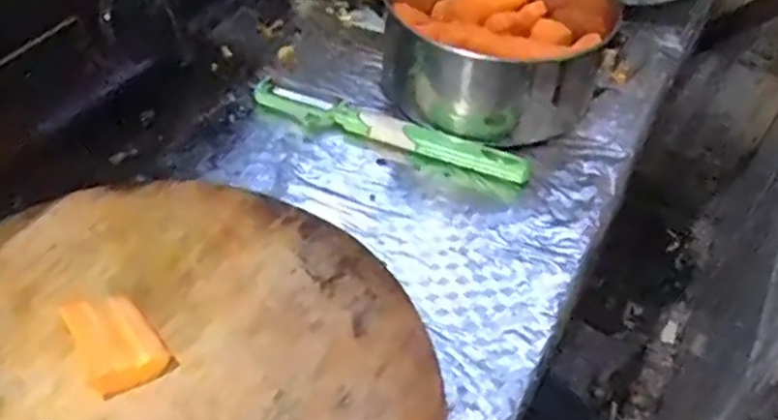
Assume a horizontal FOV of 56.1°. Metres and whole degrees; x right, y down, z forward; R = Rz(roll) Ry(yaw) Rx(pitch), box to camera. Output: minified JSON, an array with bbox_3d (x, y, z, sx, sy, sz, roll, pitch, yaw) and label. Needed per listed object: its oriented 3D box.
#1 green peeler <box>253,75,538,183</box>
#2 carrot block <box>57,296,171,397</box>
[{"bbox_3d":[-0.002,-0.047,0.437,0.173,0.013,0.028,21,48,13],"label":"green peeler"},{"bbox_3d":[-0.111,0.054,0.296,0.031,0.015,0.043,-26,55,-28],"label":"carrot block"}]

